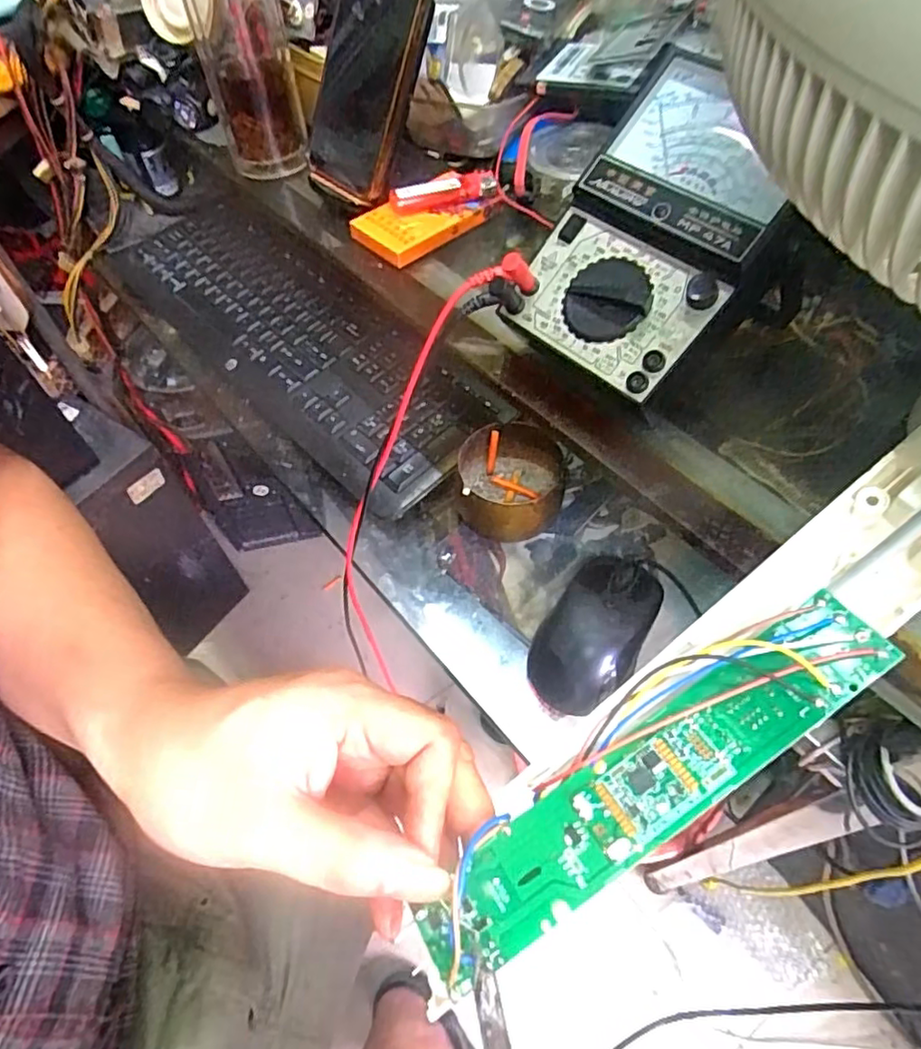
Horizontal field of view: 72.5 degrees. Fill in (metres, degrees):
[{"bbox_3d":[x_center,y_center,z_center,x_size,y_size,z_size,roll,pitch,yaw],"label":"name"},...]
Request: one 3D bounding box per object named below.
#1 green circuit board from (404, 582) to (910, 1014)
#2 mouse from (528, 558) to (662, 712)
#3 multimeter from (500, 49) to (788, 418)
[{"bbox_3d":[0.068,0.091,0.222,0.189,0.009,0.037,-35,61,-5],"label":"green circuit board"},{"bbox_3d":[0.087,0.064,0.396,0.059,0.032,0.116,28,62,20],"label":"mouse"},{"bbox_3d":[0.107,-0.154,0.339,0.106,0.045,0.163,30,96,27],"label":"multimeter"}]

